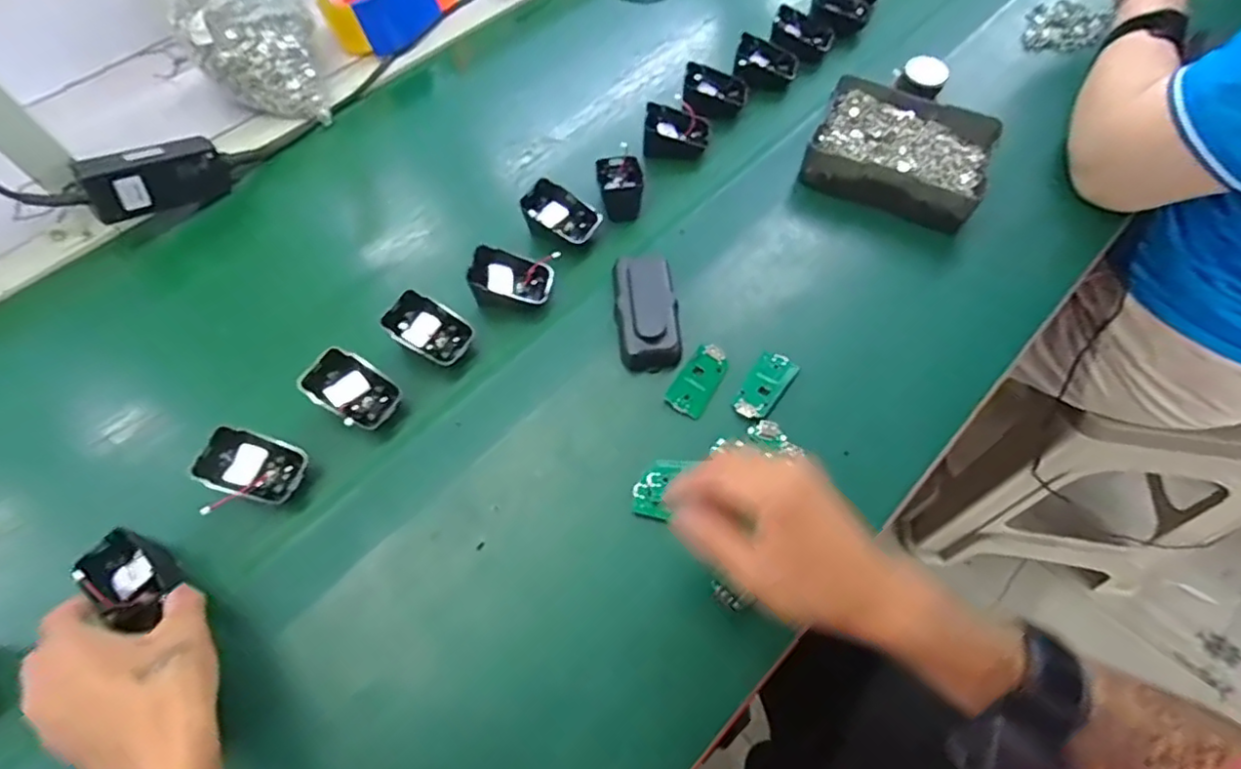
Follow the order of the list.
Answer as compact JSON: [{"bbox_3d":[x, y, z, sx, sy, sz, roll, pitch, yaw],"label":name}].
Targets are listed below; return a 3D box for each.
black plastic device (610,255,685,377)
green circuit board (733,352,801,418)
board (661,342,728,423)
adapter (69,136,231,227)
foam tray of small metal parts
[{"bbox_3d":[0.022,-0.061,0.506,0.051,0.029,0.100,-3,61,1],"label":"black plastic device"},{"bbox_3d":[0.116,-0.002,0.477,0.032,0.010,0.063,28,66,17],"label":"green circuit board"},{"bbox_3d":[0.063,-0.005,0.484,0.031,0.006,0.064,27,66,16],"label":"board"},{"bbox_3d":[-0.435,-0.196,0.570,0.032,0.051,0.117,40,53,23],"label":"adapter"},{"bbox_3d":[0.267,-0.220,0.582,0.155,0.058,0.119,21,64,14],"label":"foam tray of small metal parts"}]

